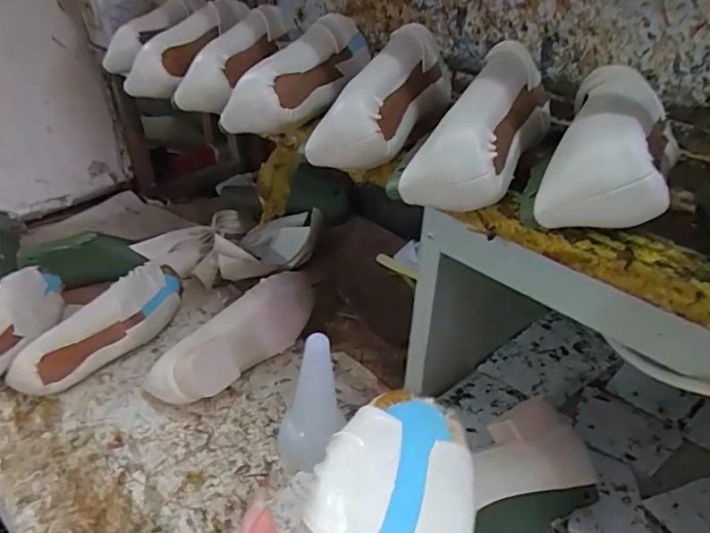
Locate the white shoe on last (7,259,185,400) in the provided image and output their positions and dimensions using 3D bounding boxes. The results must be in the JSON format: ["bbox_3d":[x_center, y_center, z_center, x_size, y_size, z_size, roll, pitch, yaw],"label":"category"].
[{"bbox_3d":[-0.289,0.069,0.632,0.069,0.073,0.224,21,38,28],"label":"white shoe on last"}]

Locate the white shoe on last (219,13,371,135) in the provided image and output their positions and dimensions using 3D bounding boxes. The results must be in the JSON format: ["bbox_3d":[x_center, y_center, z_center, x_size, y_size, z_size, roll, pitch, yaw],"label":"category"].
[{"bbox_3d":[-0.042,-0.186,0.496,0.067,0.056,0.190,20,52,26],"label":"white shoe on last"}]

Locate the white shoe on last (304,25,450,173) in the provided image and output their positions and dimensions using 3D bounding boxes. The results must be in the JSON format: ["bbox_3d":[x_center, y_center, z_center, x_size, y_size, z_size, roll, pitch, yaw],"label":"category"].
[{"bbox_3d":[0.028,-0.137,0.425,0.059,0.056,0.167,21,52,27],"label":"white shoe on last"}]

